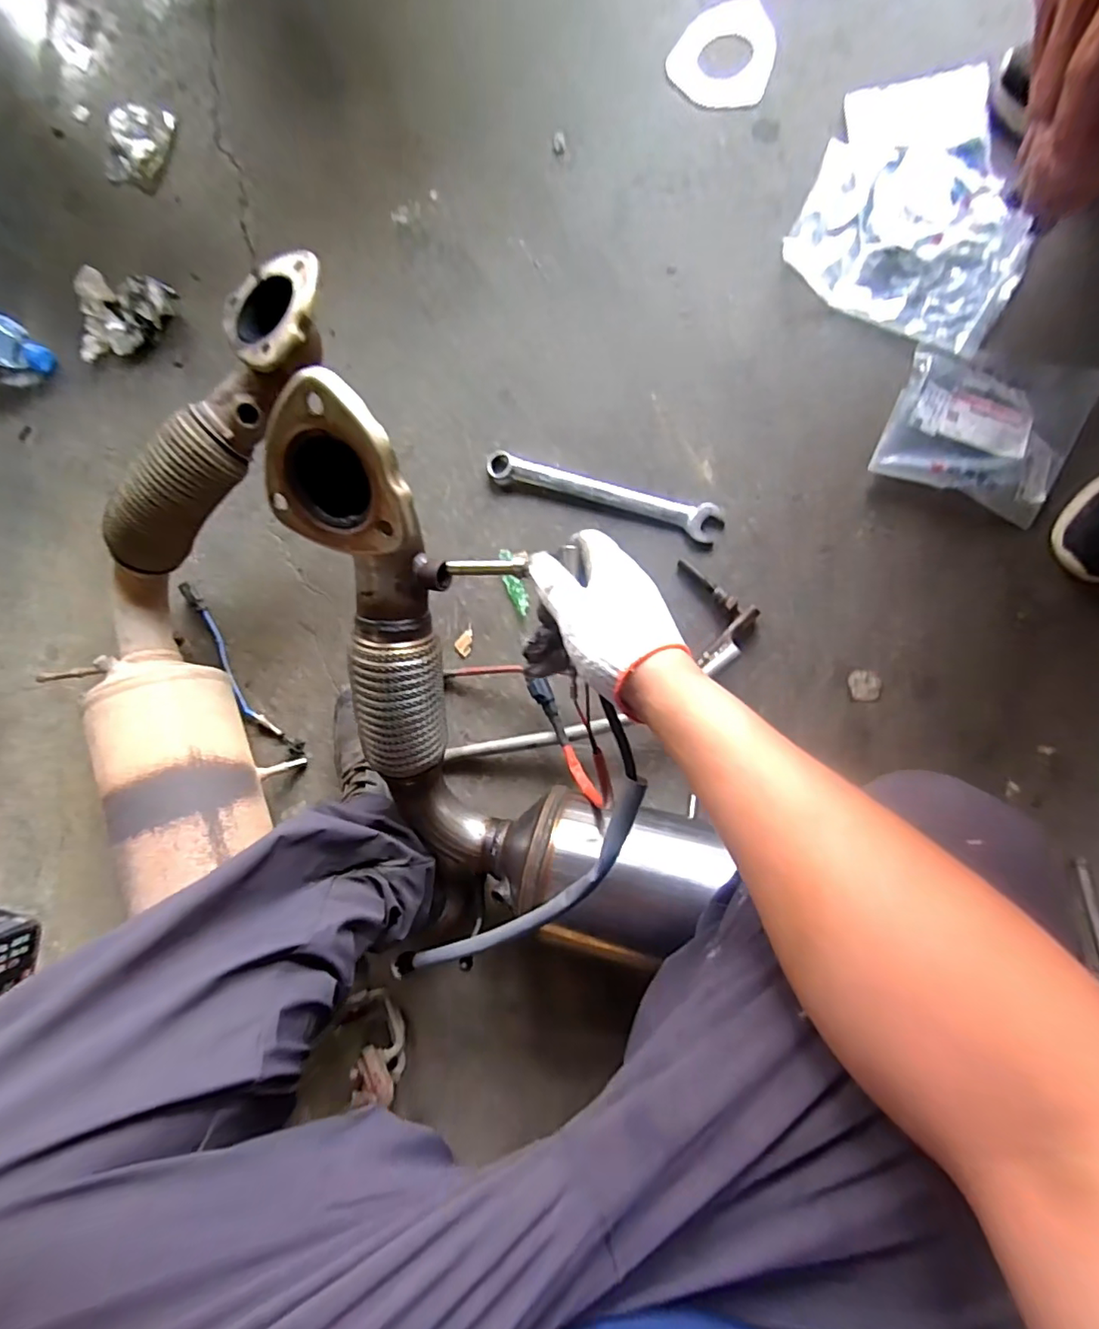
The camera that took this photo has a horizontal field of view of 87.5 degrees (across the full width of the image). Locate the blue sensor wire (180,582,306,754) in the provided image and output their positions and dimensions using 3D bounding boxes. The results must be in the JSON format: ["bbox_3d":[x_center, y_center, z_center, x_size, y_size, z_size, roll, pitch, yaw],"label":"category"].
[{"bbox_3d":[-0.399,0.011,0.733,0.034,0.023,0.260,-37,84,8],"label":"blue sensor wire"}]

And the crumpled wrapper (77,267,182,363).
[{"bbox_3d":[-0.566,-0.467,0.768,0.121,0.039,0.106,1,90,10],"label":"crumpled wrapper"}]

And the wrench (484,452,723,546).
[{"bbox_3d":[0.060,-0.198,0.664,0.273,0.011,0.040,19,93,9],"label":"wrench"}]

